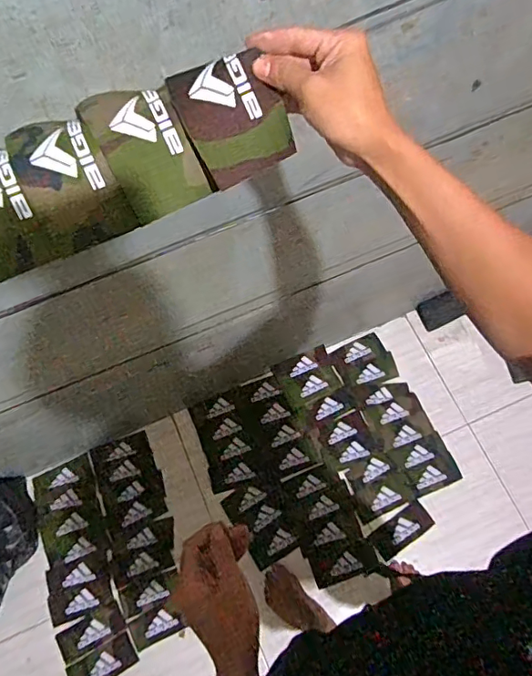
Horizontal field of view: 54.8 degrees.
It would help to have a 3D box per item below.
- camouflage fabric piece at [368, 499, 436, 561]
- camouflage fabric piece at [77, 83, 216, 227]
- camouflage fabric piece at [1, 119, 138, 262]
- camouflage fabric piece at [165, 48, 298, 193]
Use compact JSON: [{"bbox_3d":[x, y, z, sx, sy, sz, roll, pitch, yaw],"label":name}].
[{"bbox_3d":[0.383,0.539,1.439,0.175,0.007,0.083,-34,72,-11],"label":"camouflage fabric piece"},{"bbox_3d":[-0.103,-0.158,0.444,0.073,0.049,0.097,-24,70,-8],"label":"camouflage fabric piece"},{"bbox_3d":[-0.174,-0.143,0.446,0.072,0.046,0.128,-27,71,-9],"label":"camouflage fabric piece"},{"bbox_3d":[-0.031,-0.191,0.434,0.081,0.056,0.096,-25,71,-8],"label":"camouflage fabric piece"}]

